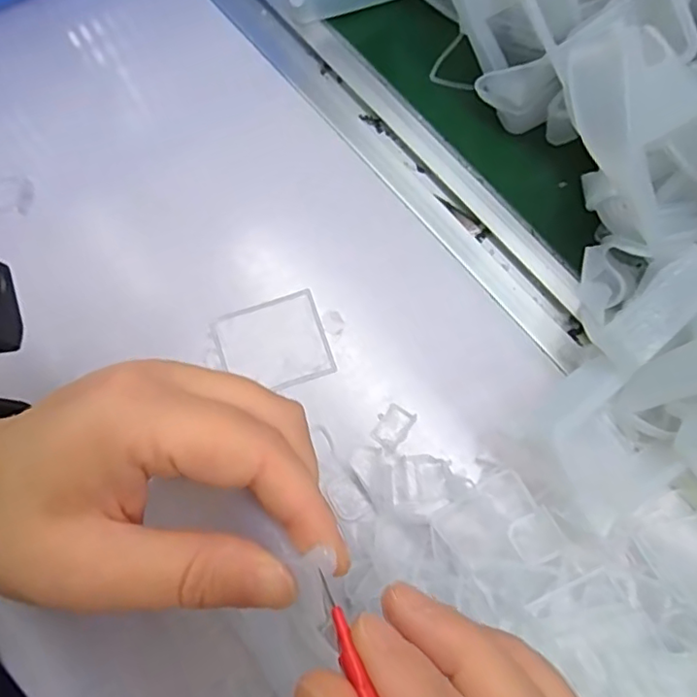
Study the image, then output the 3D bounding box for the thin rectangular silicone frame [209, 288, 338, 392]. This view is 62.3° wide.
[{"bbox_3d":[-0.036,-0.001,0.277,0.051,0.004,0.045,-20,75,-5],"label":"thin rectangular silicone frame"}]

